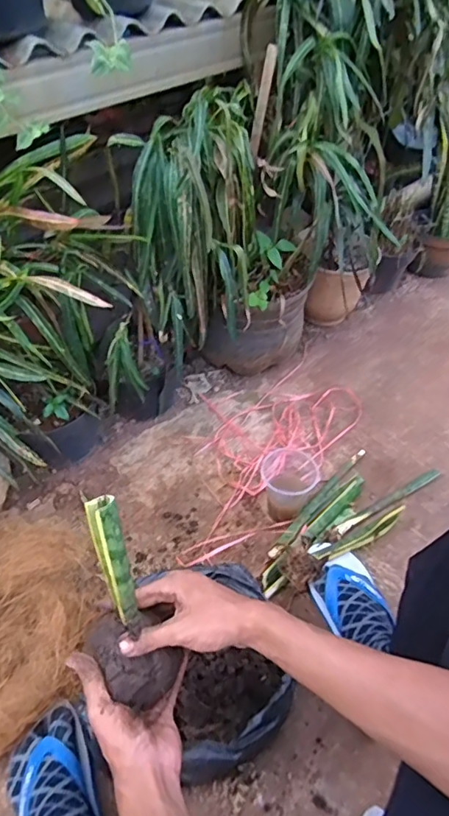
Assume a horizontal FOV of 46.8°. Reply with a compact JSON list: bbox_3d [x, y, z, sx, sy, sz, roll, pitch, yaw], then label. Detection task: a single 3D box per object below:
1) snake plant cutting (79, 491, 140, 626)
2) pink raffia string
[{"bbox_3d":[-0.092,0.130,0.441,0.024,0.131,0.023,-13,26,-12],"label":"snake plant cutting"},{"bbox_3d":[0.056,0.086,0.972,0.237,0.051,0.468,25,53,23],"label":"pink raffia string"}]

